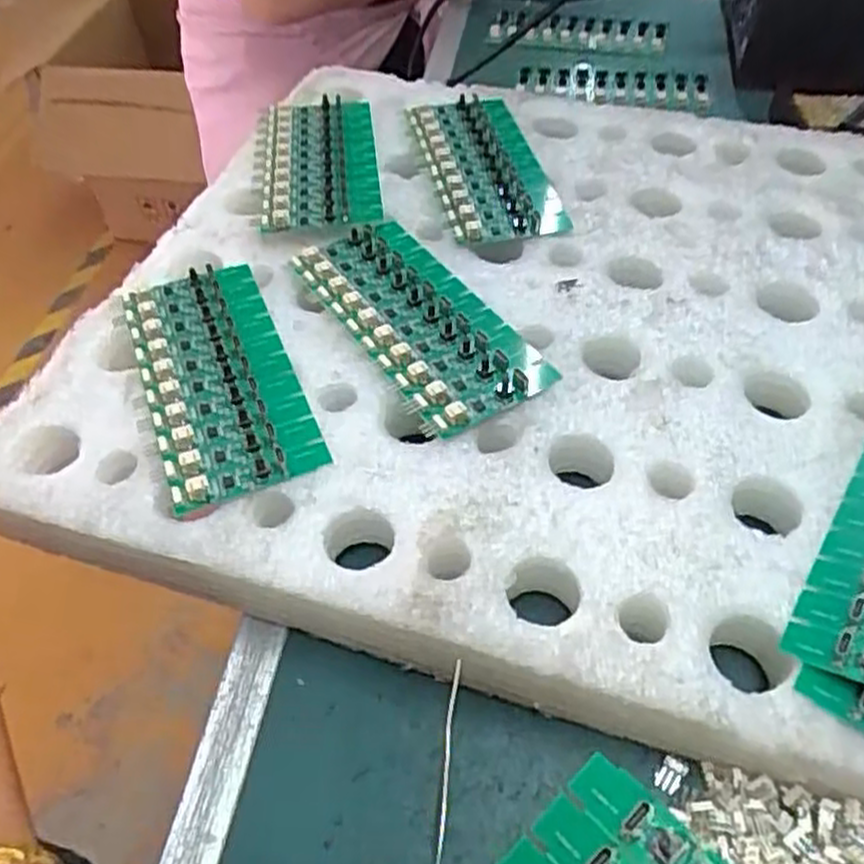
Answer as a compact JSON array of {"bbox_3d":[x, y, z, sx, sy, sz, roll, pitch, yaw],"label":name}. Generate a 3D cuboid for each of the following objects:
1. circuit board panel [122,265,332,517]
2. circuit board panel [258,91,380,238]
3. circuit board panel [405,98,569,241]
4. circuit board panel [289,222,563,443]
[{"bbox_3d":[-0.094,-0.027,0.344,0.061,0.007,0.133,-20,53,-11],"label":"circuit board panel"},{"bbox_3d":[-0.063,-0.157,0.444,0.061,0.010,0.136,-7,52,-1],"label":"circuit board panel"},{"bbox_3d":[0.028,-0.152,0.445,0.060,0.011,0.141,-12,52,-5],"label":"circuit board panel"},{"bbox_3d":[-0.007,-0.054,0.364,0.061,0.009,0.136,-30,56,-18],"label":"circuit board panel"}]

